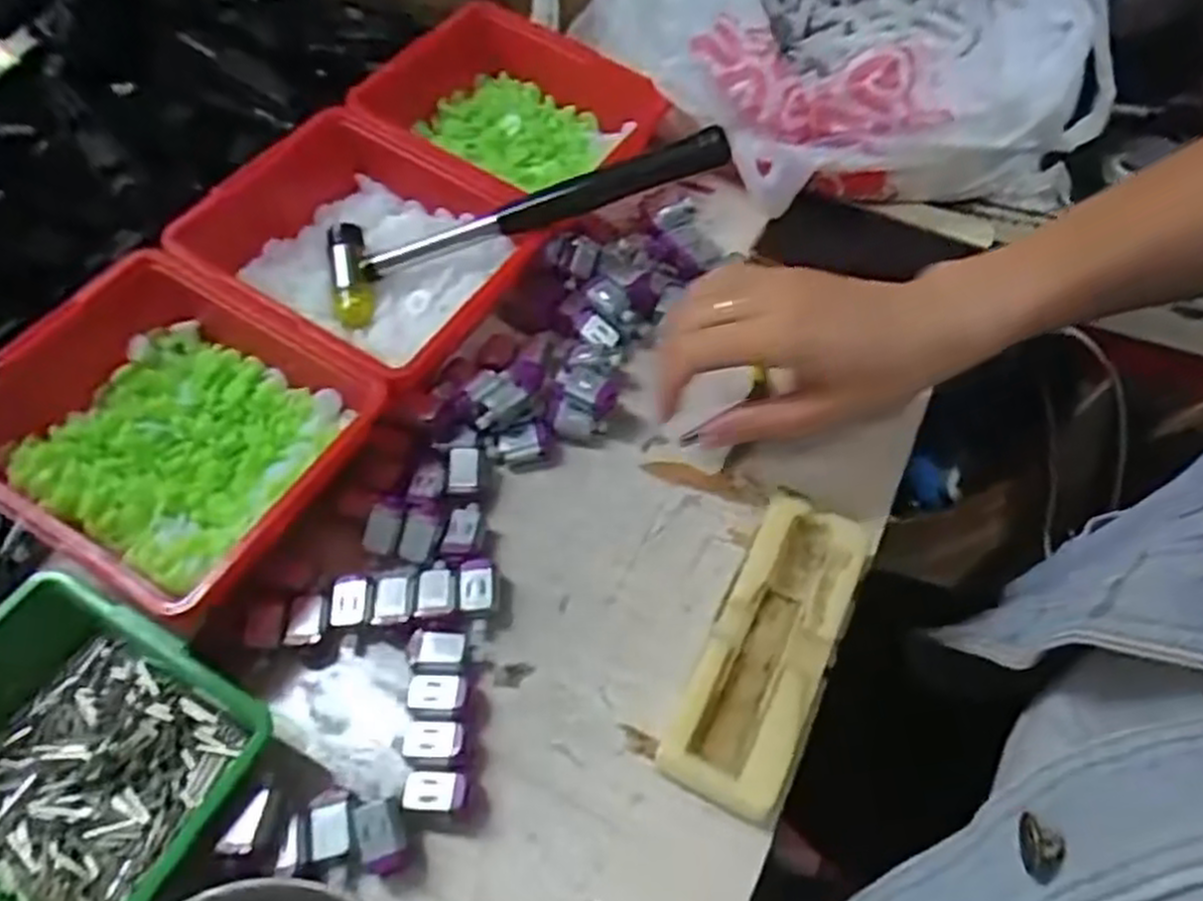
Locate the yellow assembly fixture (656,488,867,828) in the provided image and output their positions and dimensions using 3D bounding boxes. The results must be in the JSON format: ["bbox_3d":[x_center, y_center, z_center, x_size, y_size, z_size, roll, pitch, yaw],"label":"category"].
[{"bbox_3d":[0.073,0.085,0.348,0.051,0.027,0.138,22,59,17],"label":"yellow assembly fixture"}]

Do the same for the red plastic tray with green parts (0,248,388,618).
[{"bbox_3d":[-0.211,-0.012,0.392,0.177,0.060,0.148,28,61,20],"label":"red plastic tray with green parts"}]

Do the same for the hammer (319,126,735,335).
[{"bbox_3d":[-0.046,-0.137,0.456,0.237,0.026,0.058,-17,55,9],"label":"hammer"}]

